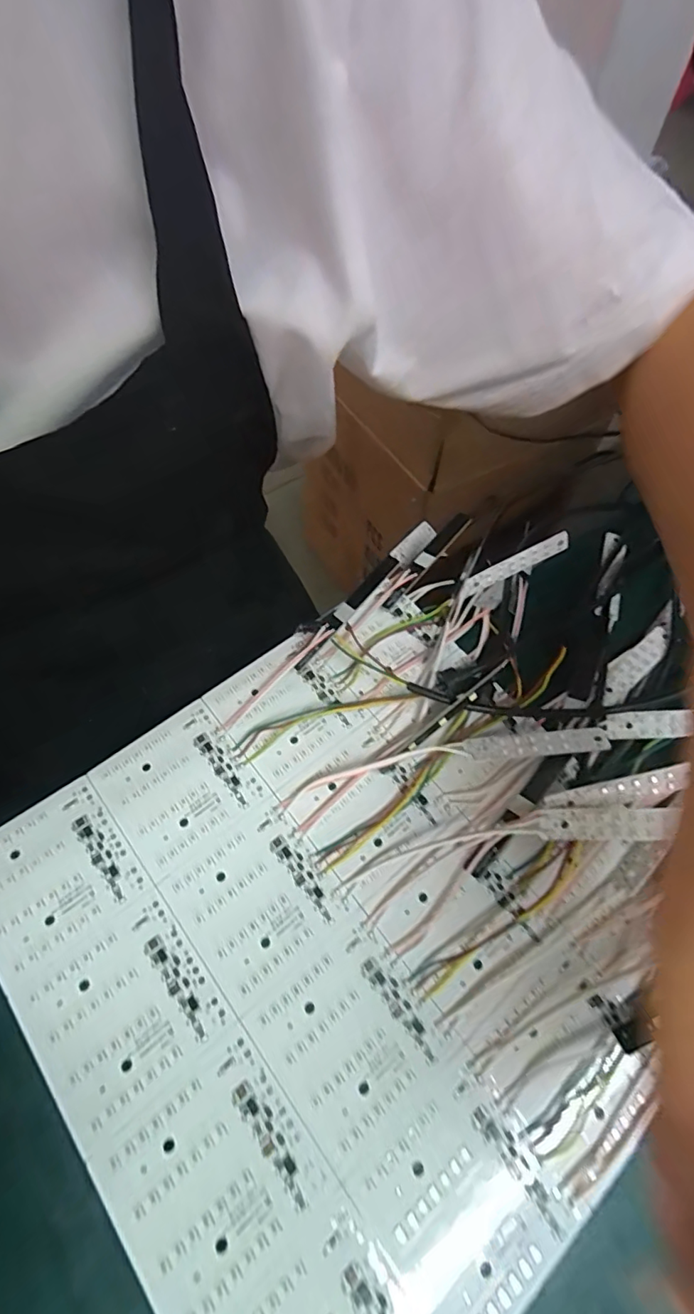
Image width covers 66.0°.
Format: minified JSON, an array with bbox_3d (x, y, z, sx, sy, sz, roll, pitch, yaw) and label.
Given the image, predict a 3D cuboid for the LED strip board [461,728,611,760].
[{"bbox_3d":[0.081,0.037,0.229,0.059,0.004,0.012,-6,46,4],"label":"LED strip board"}]

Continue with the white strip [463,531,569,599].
[{"bbox_3d":[0.085,-0.047,0.274,0.056,0.012,0.006,-26,65,8],"label":"white strip"}]

